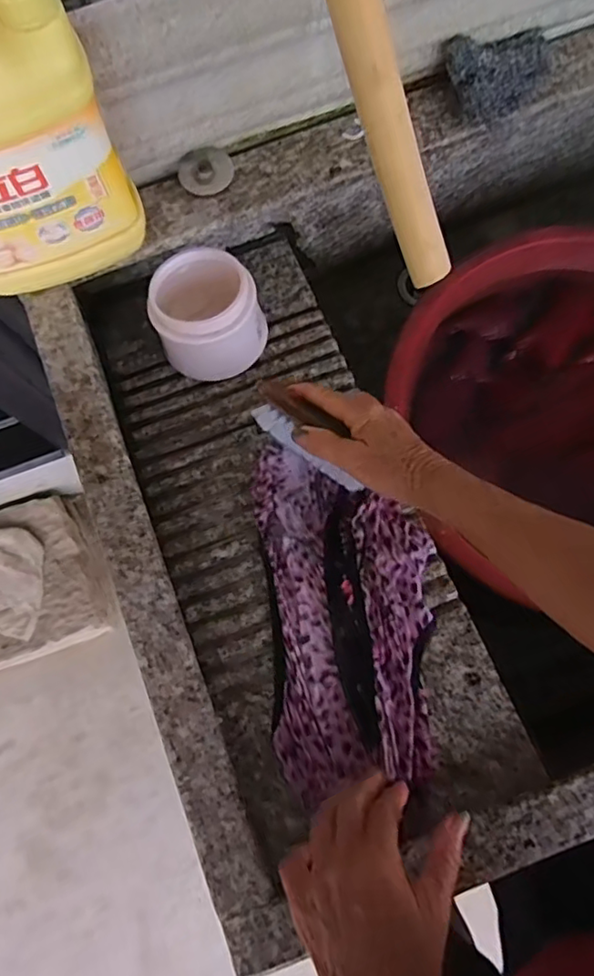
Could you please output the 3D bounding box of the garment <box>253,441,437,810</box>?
[{"bbox_3d":[0.041,0.089,0.477,0.131,0.020,0.262,-9,68,0],"label":"garment"}]

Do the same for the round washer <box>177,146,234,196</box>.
[{"bbox_3d":[-0.078,-0.272,0.512,0.046,0.010,0.043,0,77,1],"label":"round washer"}]

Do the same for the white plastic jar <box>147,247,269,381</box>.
[{"bbox_3d":[-0.079,-0.153,0.550,0.094,0.083,0.090,0,77,1],"label":"white plastic jar"}]

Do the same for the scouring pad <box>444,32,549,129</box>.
[{"bbox_3d":[0.175,-0.352,0.504,0.094,0.043,0.055,-19,78,-3],"label":"scouring pad"}]

